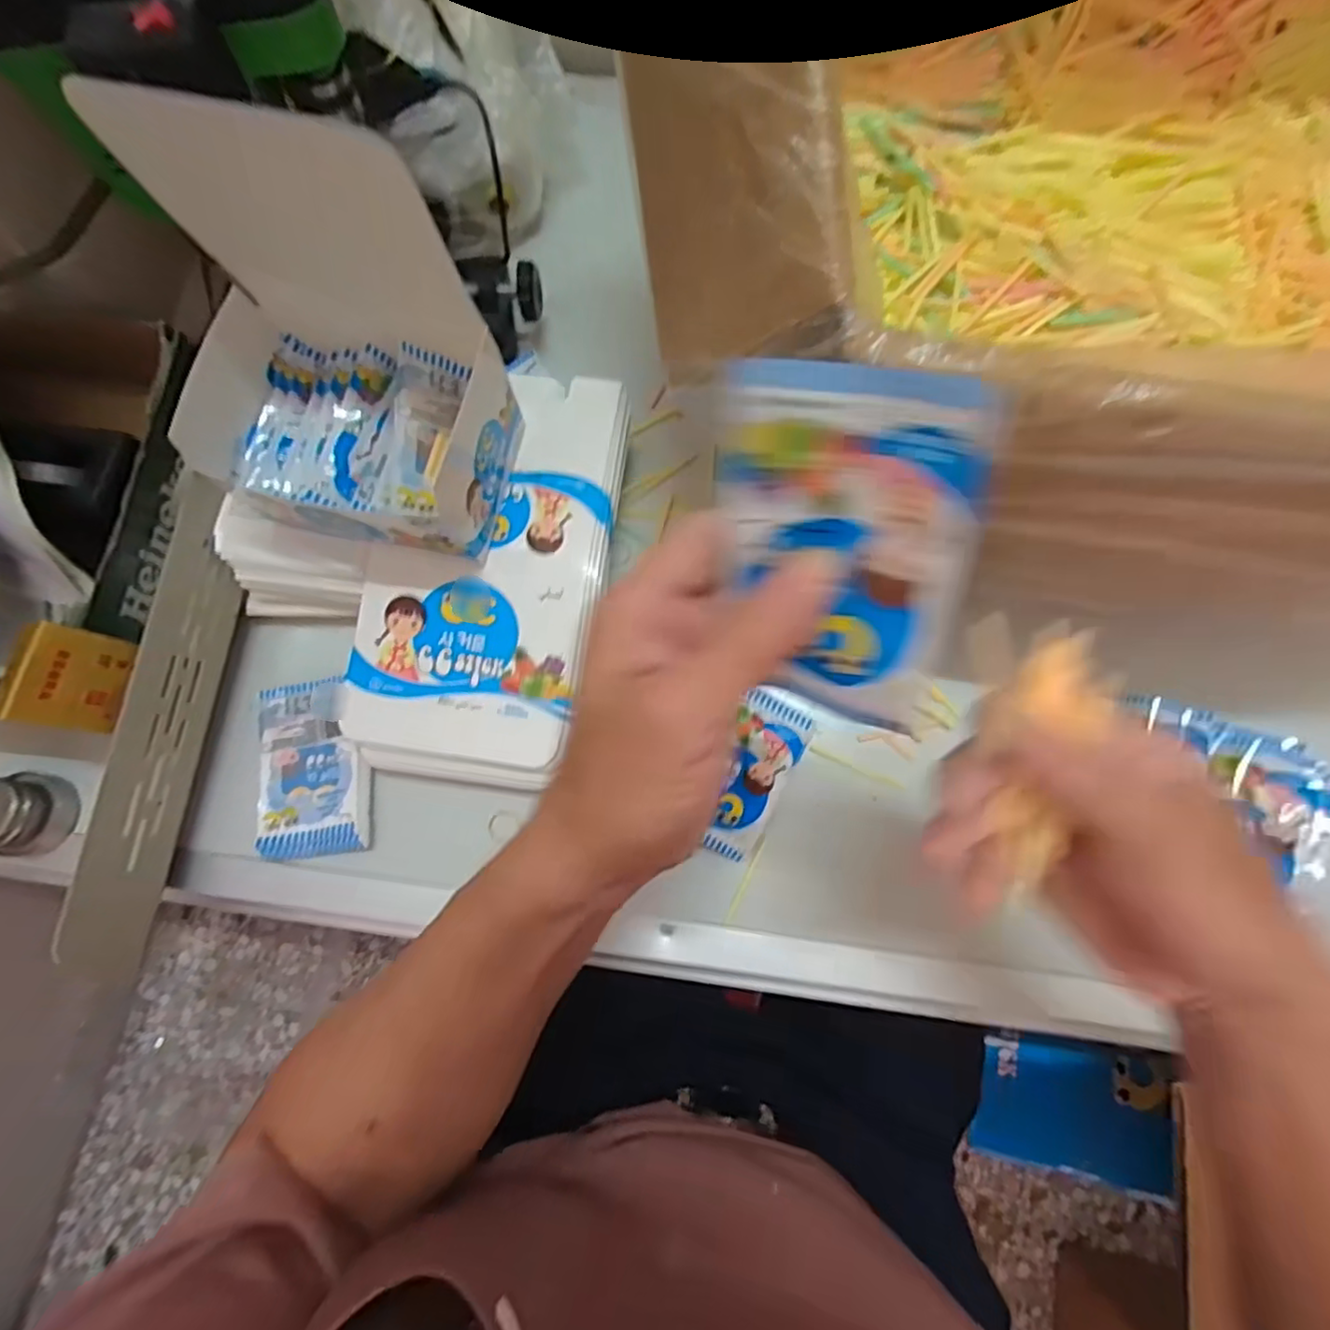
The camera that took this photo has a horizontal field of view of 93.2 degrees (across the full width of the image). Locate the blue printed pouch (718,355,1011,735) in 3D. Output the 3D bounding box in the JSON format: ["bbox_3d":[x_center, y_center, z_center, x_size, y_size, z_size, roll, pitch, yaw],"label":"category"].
[{"bbox_3d":[0.047,-0.030,0.177,0.070,0.097,0.006,16,35,27],"label":"blue printed pouch"}]

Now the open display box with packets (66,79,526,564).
[{"bbox_3d":[-0.173,-0.142,0.319,0.148,0.190,0.109,16,77,5],"label":"open display box with packets"}]

